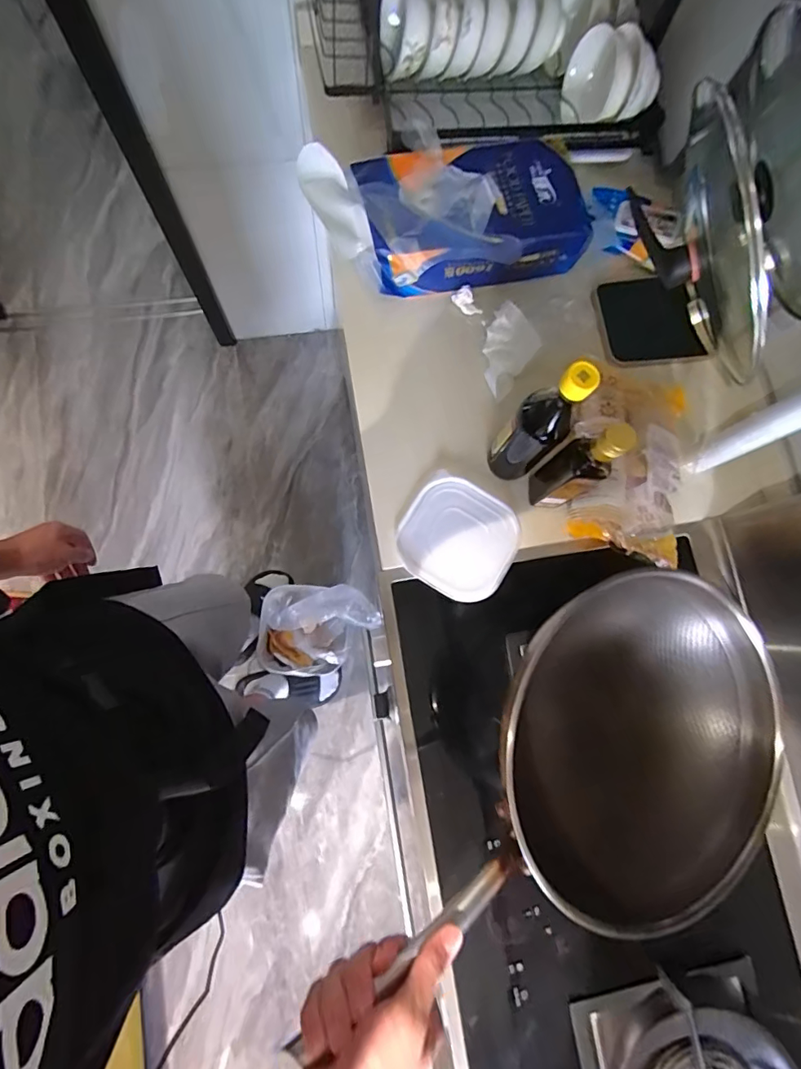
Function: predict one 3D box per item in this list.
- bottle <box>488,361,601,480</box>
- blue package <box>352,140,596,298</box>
[{"bbox_3d":[0.156,-0.122,0.563,0.059,0.224,0.048,42,79,3],"label":"bottle"},{"bbox_3d":[0.103,-0.456,0.691,0.306,0.114,0.165,-12,81,-7],"label":"blue package"}]

